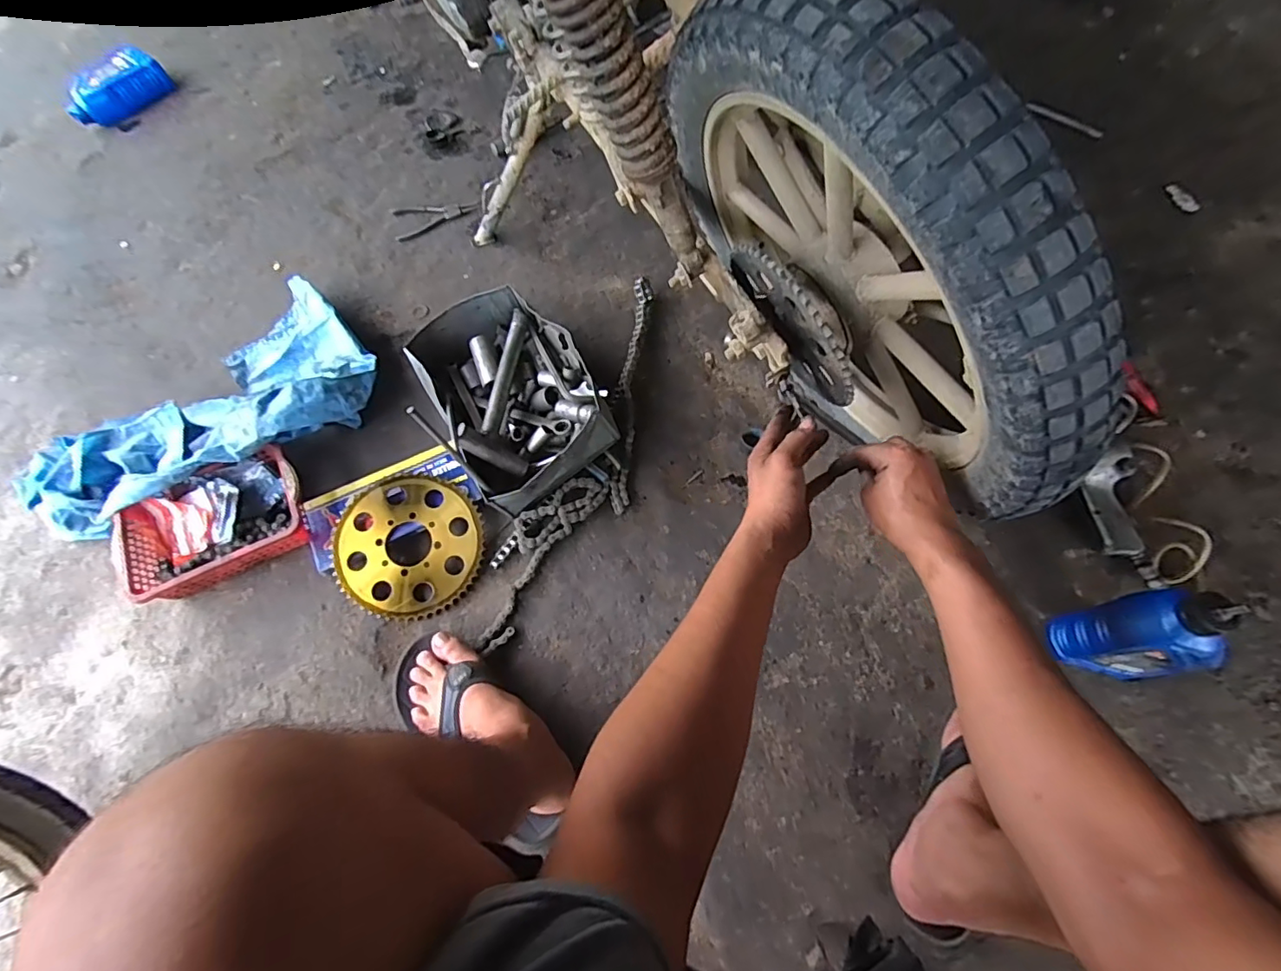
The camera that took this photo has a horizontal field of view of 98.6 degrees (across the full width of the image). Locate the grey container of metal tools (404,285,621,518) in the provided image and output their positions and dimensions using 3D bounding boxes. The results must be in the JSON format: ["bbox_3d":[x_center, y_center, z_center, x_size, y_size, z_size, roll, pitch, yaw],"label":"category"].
[{"bbox_3d":[-0.193,-0.142,0.838,0.212,0.108,0.340,-29,68,-12],"label":"grey container of metal tools"}]

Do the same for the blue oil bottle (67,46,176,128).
[{"bbox_3d":[-1.114,-0.841,1.178,0.093,0.072,0.204,31,70,14],"label":"blue oil bottle"}]

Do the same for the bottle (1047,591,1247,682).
[{"bbox_3d":[0.565,0.168,0.616,0.085,0.217,0.081,-4,66,-1],"label":"bottle"}]

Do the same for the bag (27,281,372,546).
[{"bbox_3d":[-0.641,-0.097,0.815,0.285,0.113,0.482,41,72,17],"label":"bag"}]

